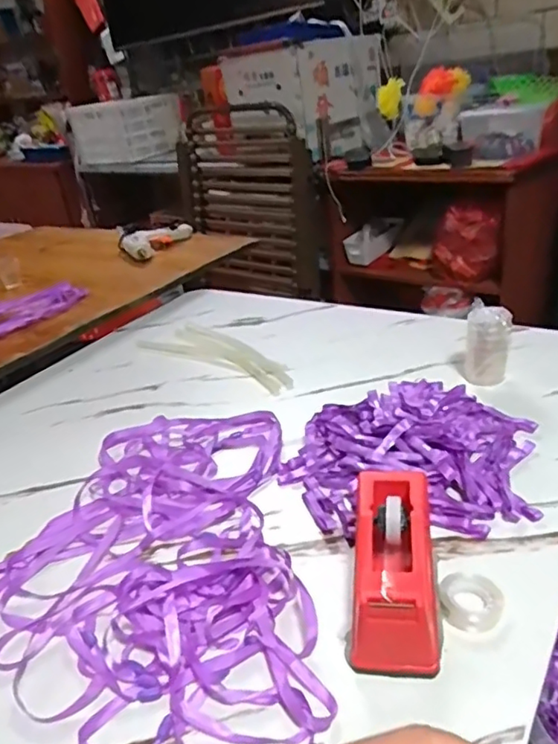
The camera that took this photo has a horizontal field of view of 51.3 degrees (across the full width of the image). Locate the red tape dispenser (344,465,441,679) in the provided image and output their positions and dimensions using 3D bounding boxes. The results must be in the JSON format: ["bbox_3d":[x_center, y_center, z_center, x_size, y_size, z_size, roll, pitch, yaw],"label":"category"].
[{"bbox_3d":[0.090,0.153,0.456,0.065,0.072,0.156,-1,29,13],"label":"red tape dispenser"}]

